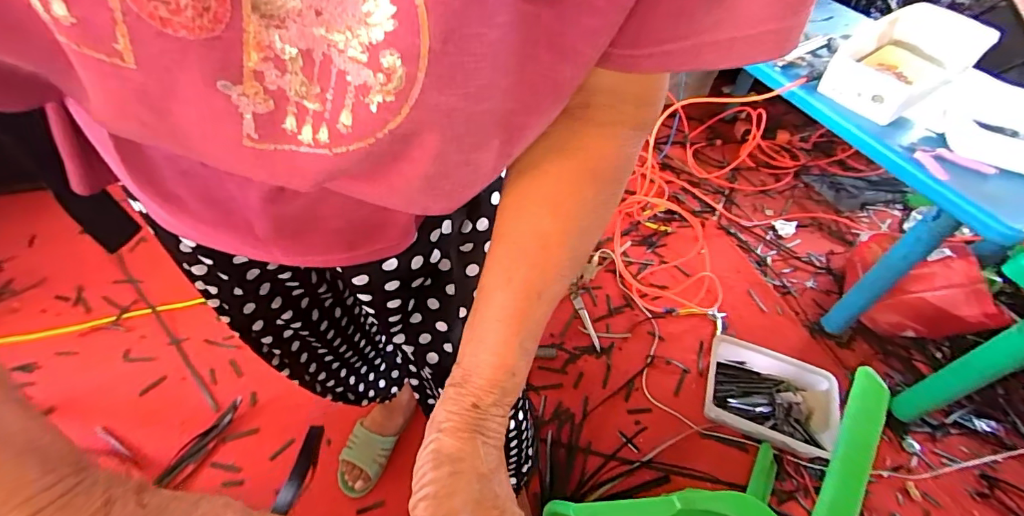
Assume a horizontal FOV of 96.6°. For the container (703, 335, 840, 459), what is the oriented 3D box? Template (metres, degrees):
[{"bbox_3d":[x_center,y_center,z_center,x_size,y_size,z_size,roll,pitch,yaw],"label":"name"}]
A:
[{"bbox_3d":[0.572,0.293,1.016,0.259,0.077,0.242,21,48,15],"label":"container"}]

